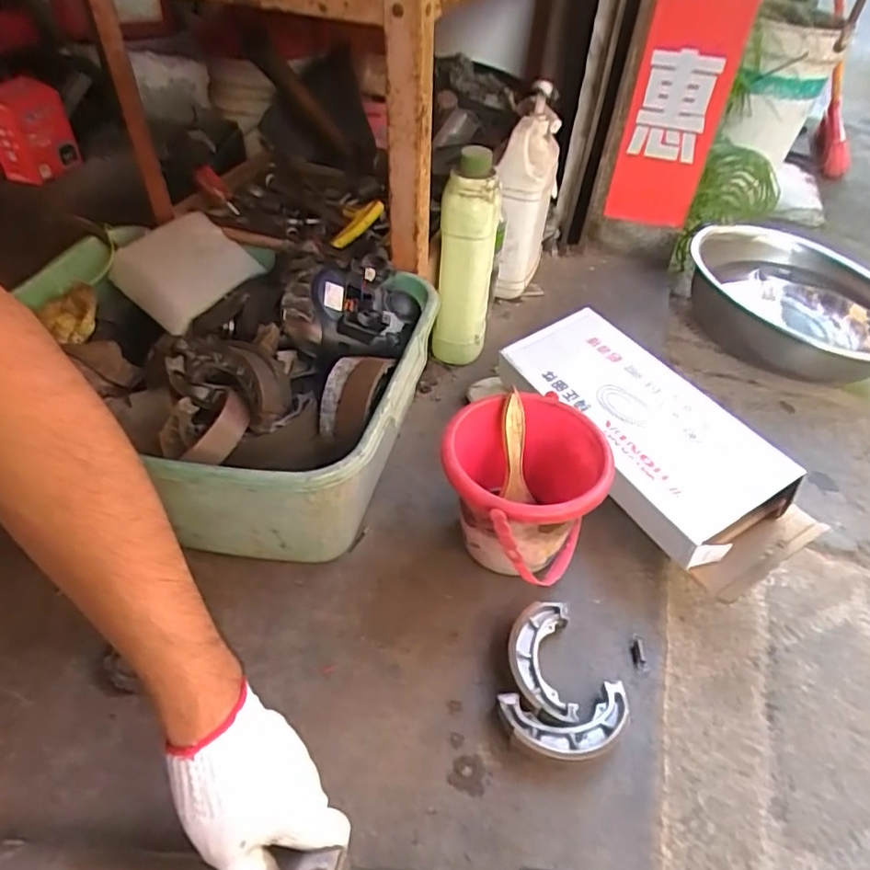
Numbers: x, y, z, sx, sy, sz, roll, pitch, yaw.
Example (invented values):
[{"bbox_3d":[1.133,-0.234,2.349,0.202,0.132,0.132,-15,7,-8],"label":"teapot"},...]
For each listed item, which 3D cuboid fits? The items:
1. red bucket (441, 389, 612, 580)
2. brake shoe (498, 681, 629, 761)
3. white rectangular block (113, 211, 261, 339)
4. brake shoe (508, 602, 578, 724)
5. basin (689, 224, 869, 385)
[{"bbox_3d":[0.078,0.060,0.583,0.141,0.142,0.152,2,44,-2],"label":"red bucket"},{"bbox_3d":[0.108,0.237,0.494,0.106,0.023,0.054,-4,45,-8],"label":"brake shoe"},{"bbox_3d":[-0.288,-0.190,0.687,0.154,0.022,0.127,38,72,20],"label":"white rectangular block"},{"bbox_3d":[0.092,0.197,0.528,0.053,0.020,0.101,5,44,1],"label":"brake shoe"},{"bbox_3d":[0.566,-0.198,0.942,0.311,0.108,0.311,2,44,-2],"label":"basin"}]

